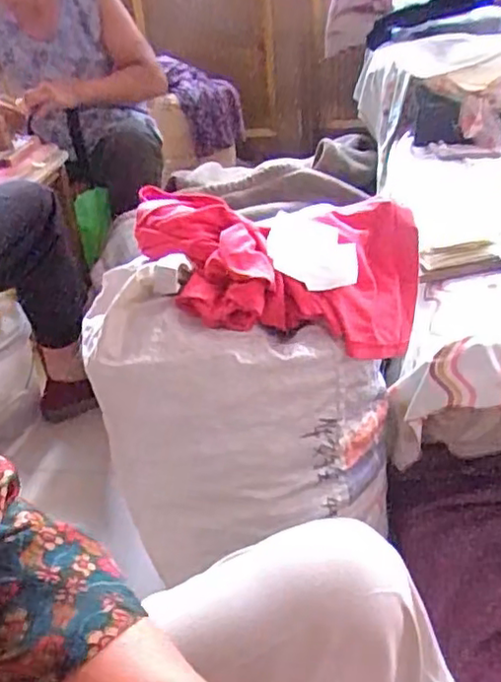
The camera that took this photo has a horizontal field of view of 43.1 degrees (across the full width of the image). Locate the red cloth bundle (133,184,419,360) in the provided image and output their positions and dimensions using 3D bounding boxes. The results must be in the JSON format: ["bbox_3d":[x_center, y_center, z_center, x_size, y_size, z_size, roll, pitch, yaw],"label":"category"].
[{"bbox_3d":[0.030,-0.076,0.690,0.305,0.136,0.169,-3,32,4],"label":"red cloth bundle"}]

